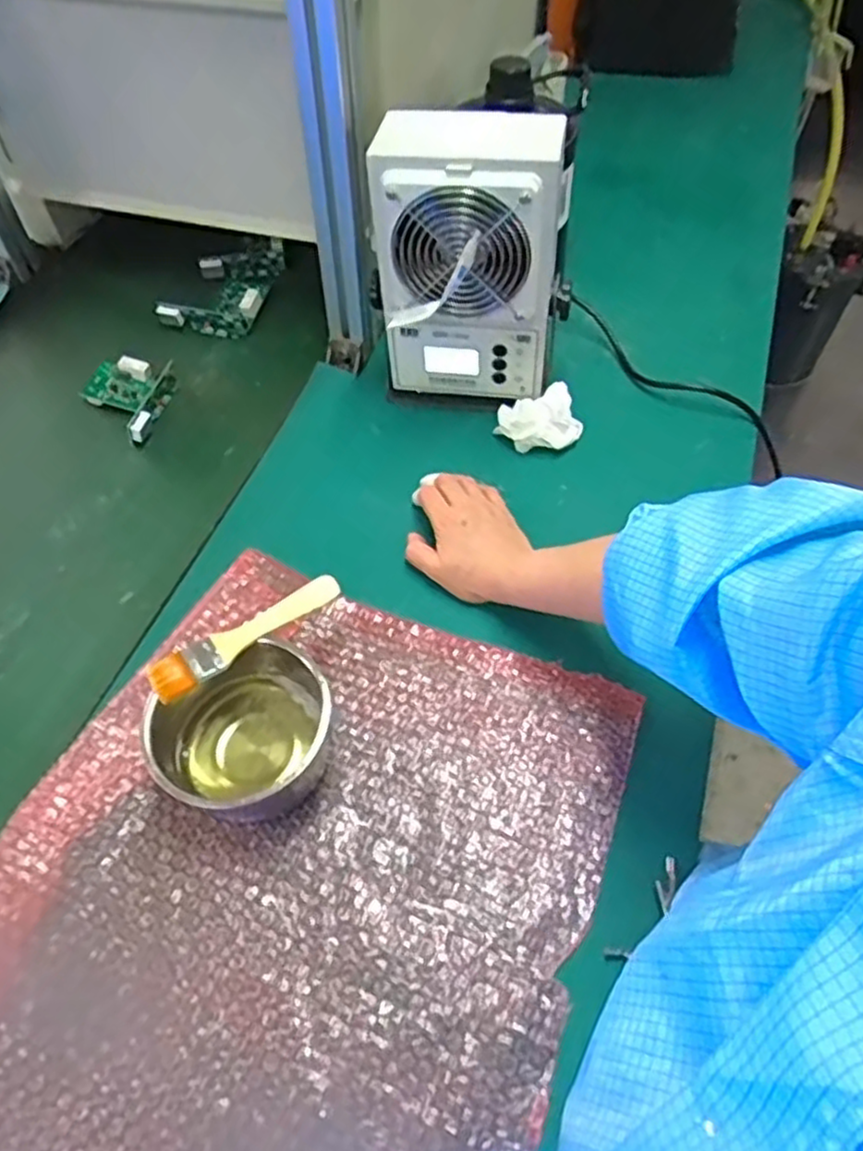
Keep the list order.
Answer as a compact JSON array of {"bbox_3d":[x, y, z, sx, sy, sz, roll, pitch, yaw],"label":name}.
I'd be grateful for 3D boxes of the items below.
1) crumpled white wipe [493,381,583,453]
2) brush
[{"bbox_3d":[0.102,-0.149,0.699,0.082,0.044,0.045,4,55,3],"label":"crumpled white wipe"},{"bbox_3d":[-0.127,0.043,0.517,0.141,0.009,0.030,-26,59,-17],"label":"brush"}]

